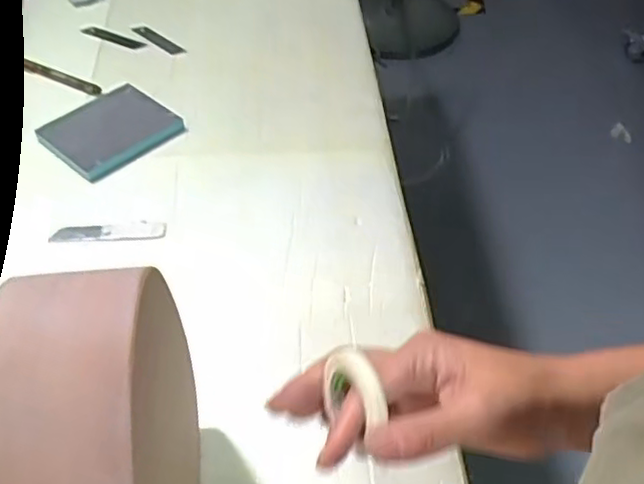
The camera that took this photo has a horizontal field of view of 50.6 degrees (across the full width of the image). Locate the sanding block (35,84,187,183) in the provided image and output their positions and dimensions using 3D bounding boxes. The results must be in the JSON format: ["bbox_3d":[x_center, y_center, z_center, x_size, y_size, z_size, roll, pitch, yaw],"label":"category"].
[{"bbox_3d":[-0.222,-0.117,0.717,0.110,0.017,0.116,32,55,26],"label":"sanding block"}]

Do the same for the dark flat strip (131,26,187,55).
[{"bbox_3d":[-0.205,-0.252,0.855,0.090,0.008,0.016,32,55,26],"label":"dark flat strip"}]

